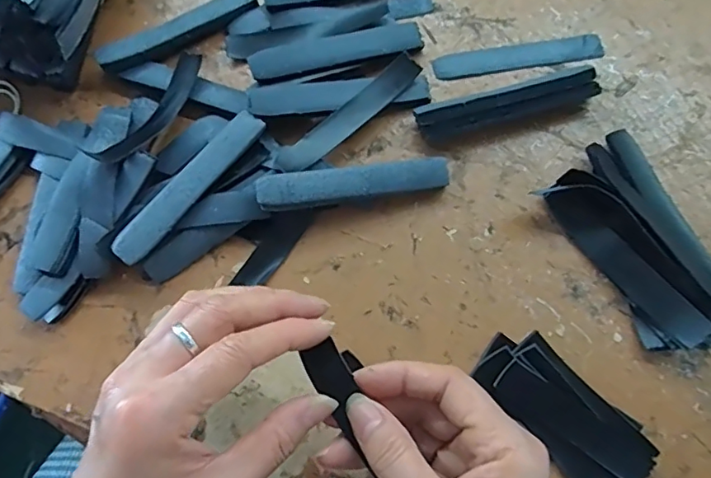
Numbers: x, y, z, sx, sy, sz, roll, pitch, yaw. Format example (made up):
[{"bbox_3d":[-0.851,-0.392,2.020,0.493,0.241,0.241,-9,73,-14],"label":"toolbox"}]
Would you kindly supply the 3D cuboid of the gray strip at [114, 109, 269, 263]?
[{"bbox_3d":[-0.099,-0.033,0.325,0.021,0.009,0.115,37,77,13],"label":"gray strip"}]

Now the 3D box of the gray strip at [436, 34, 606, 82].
[{"bbox_3d":[0.112,-0.126,0.372,0.115,0.004,0.021,-7,72,0],"label":"gray strip"}]

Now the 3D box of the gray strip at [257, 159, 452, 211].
[{"bbox_3d":[0.000,-0.034,0.327,0.116,0.005,0.021,-6,87,-8],"label":"gray strip"}]

